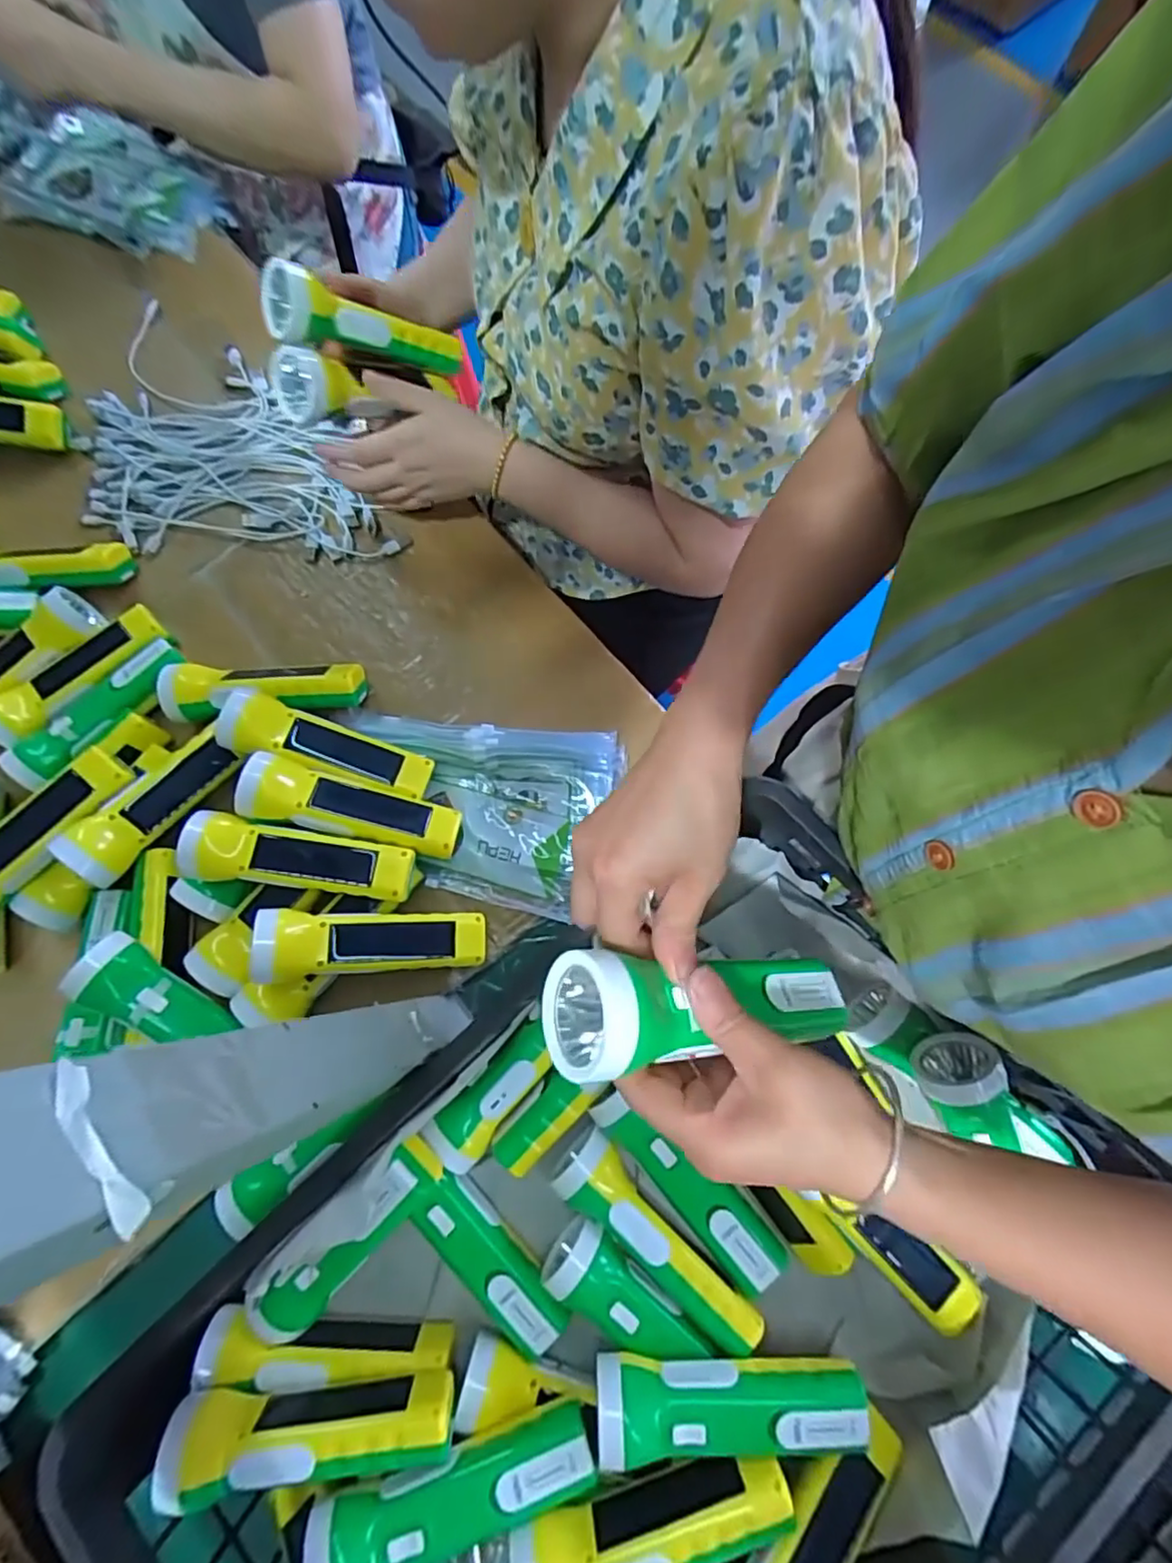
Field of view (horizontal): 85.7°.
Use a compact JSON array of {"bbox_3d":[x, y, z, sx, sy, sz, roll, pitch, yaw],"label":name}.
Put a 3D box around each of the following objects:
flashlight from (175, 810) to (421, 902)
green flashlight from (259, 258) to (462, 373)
[{"bbox_3d":[-0.223,0.061,0.501,0.172,0.052,0.049,5,75,3],"label":"flashlight"},{"bbox_3d":[-0.188,-0.400,0.550,0.165,0.058,0.055,-13,70,-43],"label":"green flashlight"}]

